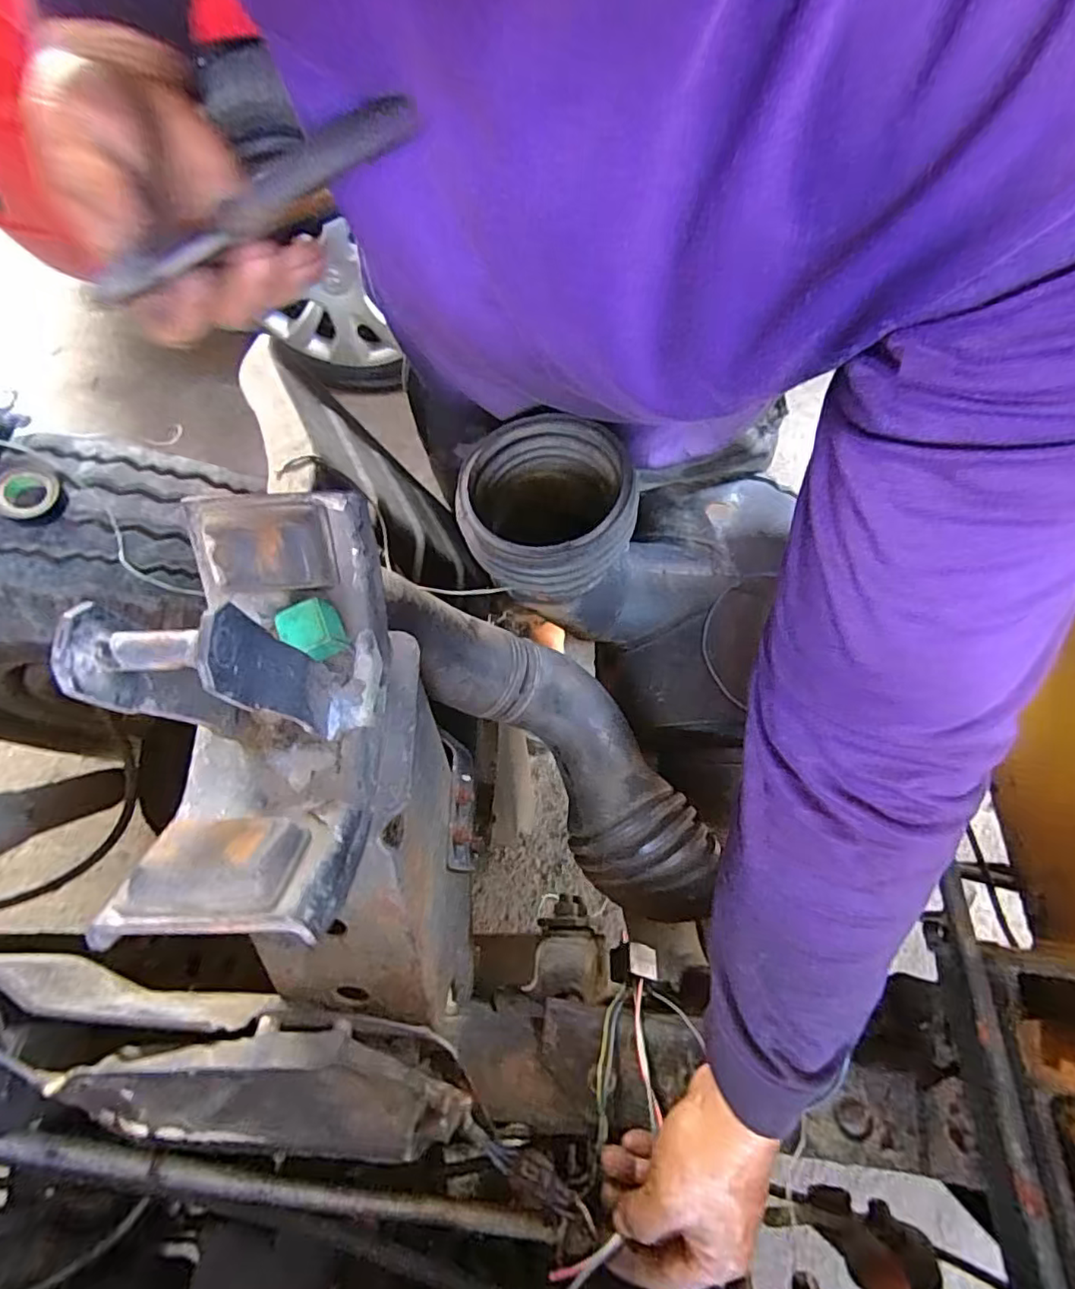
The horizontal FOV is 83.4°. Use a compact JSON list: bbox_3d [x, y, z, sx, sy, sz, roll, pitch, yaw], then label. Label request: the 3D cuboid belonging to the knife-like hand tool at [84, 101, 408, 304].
[{"bbox_3d":[-0.127,-0.195,0.269,0.161,0.016,0.020,-28,69,4],"label":"knife-like hand tool"}]

